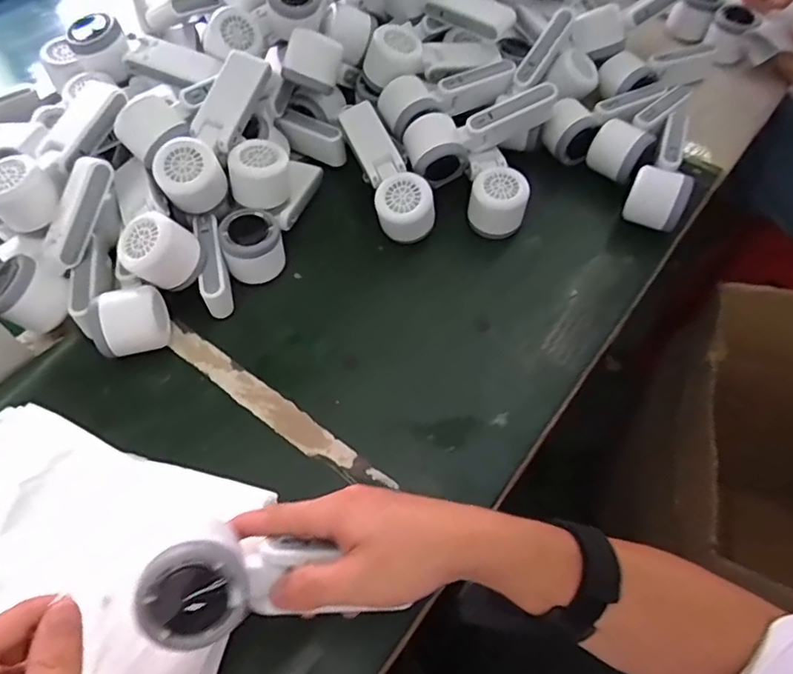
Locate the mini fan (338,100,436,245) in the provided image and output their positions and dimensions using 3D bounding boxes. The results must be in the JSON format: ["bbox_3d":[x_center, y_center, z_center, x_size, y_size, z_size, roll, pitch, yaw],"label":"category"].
[{"bbox_3d":[-0.014,-0.178,0.605,0.056,0.053,0.166,-23,77,-14],"label":"mini fan"}]

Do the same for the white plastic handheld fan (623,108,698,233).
[{"bbox_3d":[0.301,-0.181,0.629,0.059,0.063,0.149,28,62,17],"label":"white plastic handheld fan"}]

